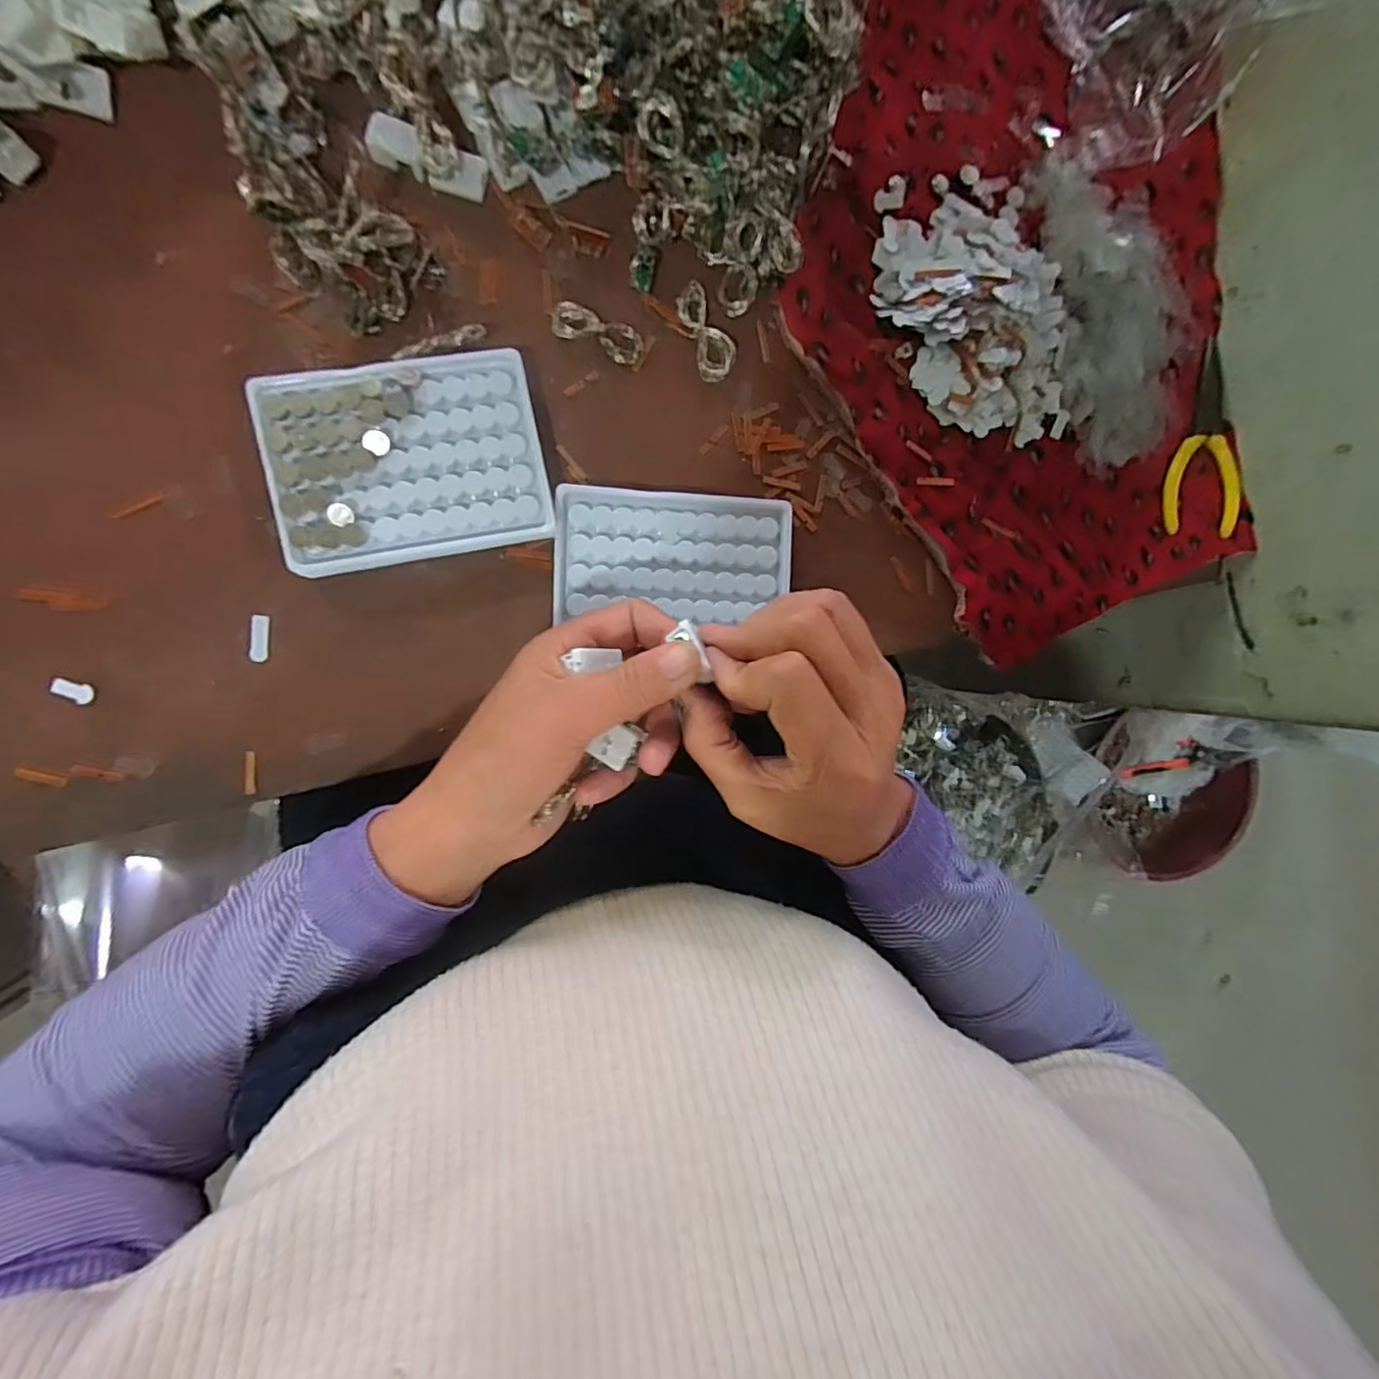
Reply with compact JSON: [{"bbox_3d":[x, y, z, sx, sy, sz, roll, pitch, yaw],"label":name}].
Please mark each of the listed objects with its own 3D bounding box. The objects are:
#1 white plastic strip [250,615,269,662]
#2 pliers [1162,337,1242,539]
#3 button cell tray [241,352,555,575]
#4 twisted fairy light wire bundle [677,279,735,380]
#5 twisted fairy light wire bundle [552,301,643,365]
[{"bbox_3d":[-0.221,-0.026,0.302,0.007,0.004,0.023,5,93,-9],"label":"white plastic strip"},{"bbox_3d":[0.330,-0.160,0.373,0.050,0.011,0.120,2,94,-9],"label":"pliers"},{"bbox_3d":[-0.142,-0.116,0.301,0.129,0.020,0.097,-12,96,-8],"label":"button cell tray"},{"bbox_3d":[0.009,-0.197,0.324,0.020,0.011,0.051,-21,97,-7],"label":"twisted fairy light wire bundle"},{"bbox_3d":[-0.049,-0.193,0.319,0.049,0.004,0.019,18,91,-9],"label":"twisted fairy light wire bundle"}]

